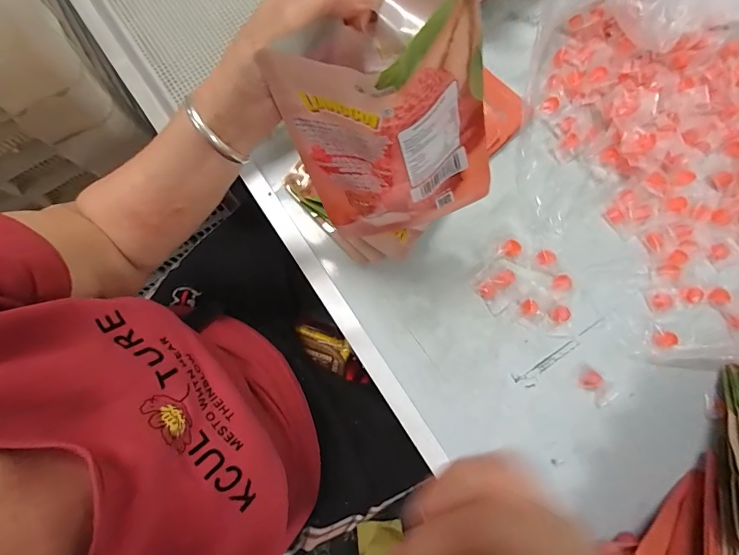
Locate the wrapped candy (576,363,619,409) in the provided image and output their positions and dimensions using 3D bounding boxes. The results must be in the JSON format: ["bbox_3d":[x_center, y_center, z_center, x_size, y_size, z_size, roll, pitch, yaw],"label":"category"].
[{"bbox_3d":[0.270,0.130,0.452,0.029,0.014,0.048,-39,83,-8],"label":"wrapped candy"}]

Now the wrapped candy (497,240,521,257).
[{"bbox_3d":[0.175,-0.035,0.482,0.030,0.013,0.020,-20,81,-5],"label":"wrapped candy"}]

